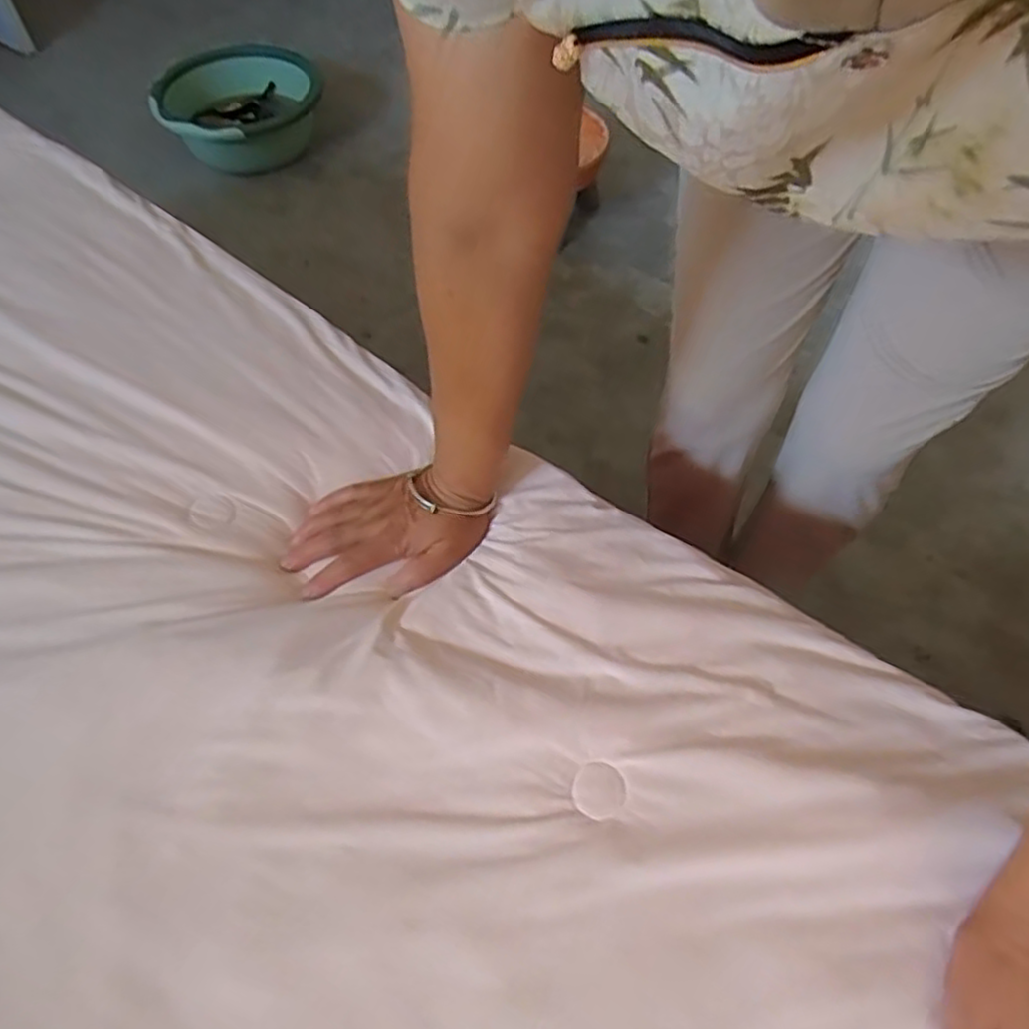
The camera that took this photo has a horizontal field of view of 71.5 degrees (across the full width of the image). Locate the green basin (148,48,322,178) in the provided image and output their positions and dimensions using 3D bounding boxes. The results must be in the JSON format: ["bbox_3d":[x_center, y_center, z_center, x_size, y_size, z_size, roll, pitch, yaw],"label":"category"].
[{"bbox_3d":[-0.609,-0.906,1.623,0.346,0.158,0.336,0,57,-1],"label":"green basin"}]

